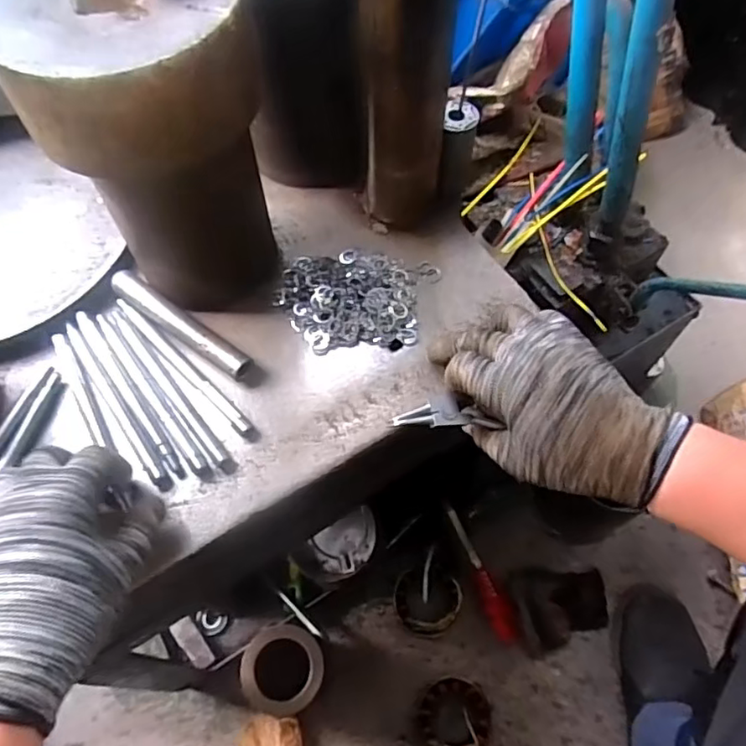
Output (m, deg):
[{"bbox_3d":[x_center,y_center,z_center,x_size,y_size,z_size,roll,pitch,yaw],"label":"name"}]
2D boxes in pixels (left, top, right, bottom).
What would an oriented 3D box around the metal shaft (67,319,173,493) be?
[{"bbox_3d":[-0.194,0.024,0.445,0.012,0.011,0.158,-34,66,-17],"label":"metal shaft"}]

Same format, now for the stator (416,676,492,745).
[{"bbox_3d":[0.095,0.408,0.709,0.083,0.042,0.080,-13,62,-6],"label":"stator"}]

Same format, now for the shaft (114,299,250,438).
[{"bbox_3d":[-0.147,-0.007,0.460,0.159,0.010,0.013,40,69,20],"label":"shaft"}]

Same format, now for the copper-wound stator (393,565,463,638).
[{"bbox_3d":[0.070,0.294,0.772,0.082,0.052,0.083,0,61,0],"label":"copper-wound stator"}]

